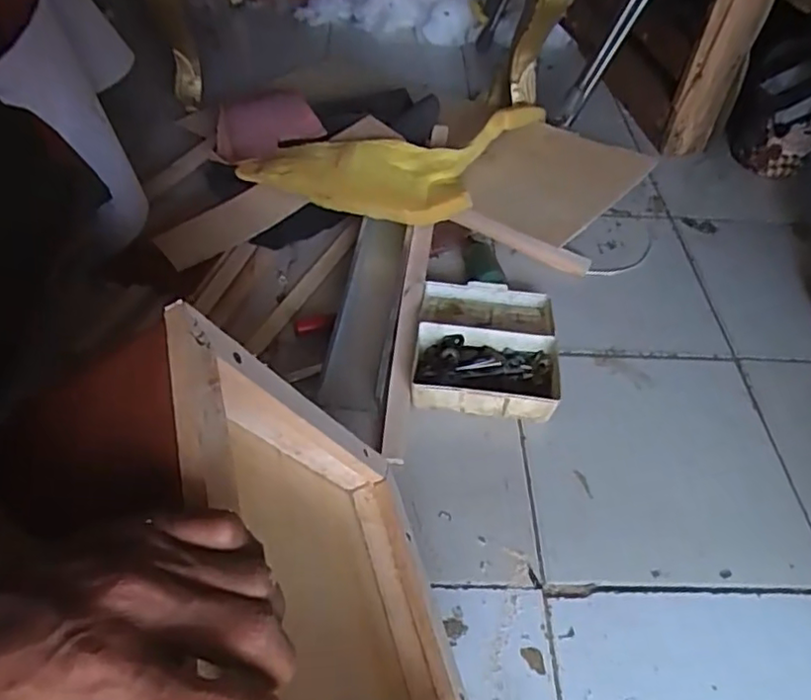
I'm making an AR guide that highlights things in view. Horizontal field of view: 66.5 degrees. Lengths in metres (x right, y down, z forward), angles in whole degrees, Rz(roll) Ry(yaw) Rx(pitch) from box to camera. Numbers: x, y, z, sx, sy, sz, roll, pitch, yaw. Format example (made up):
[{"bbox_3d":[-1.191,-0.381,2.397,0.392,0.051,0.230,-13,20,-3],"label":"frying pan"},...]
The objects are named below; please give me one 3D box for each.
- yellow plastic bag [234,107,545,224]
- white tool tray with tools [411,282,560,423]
[{"bbox_3d":[0.038,-0.283,0.916,0.515,0.070,0.196,-20,54,-20],"label":"yellow plastic bag"},{"bbox_3d":[0.101,-0.007,0.776,0.171,0.049,0.200,7,49,2],"label":"white tool tray with tools"}]

